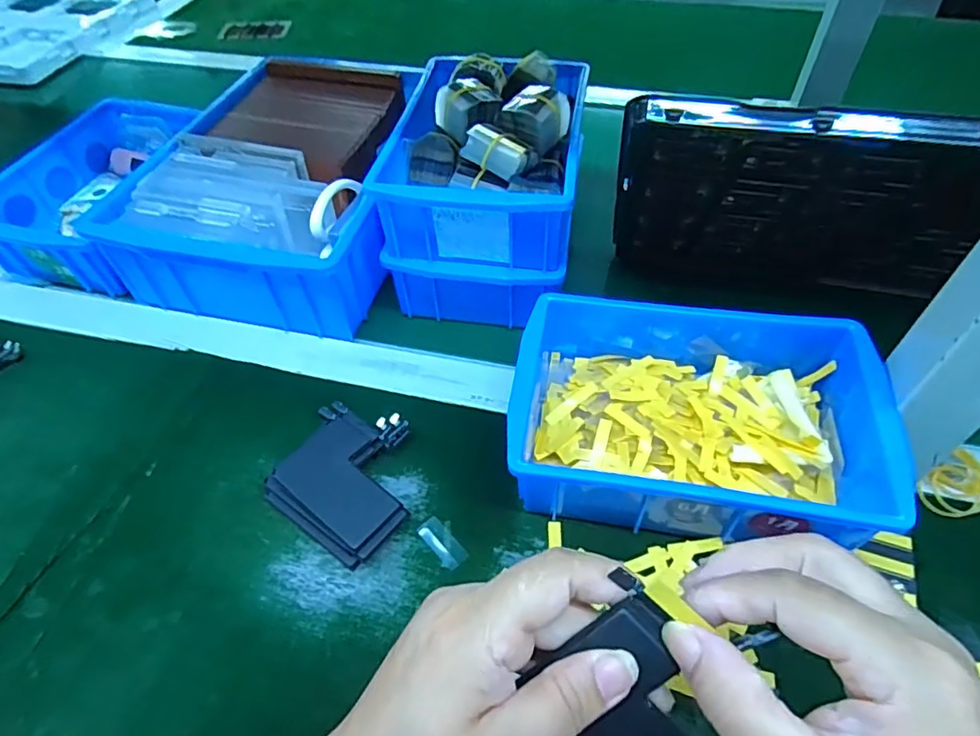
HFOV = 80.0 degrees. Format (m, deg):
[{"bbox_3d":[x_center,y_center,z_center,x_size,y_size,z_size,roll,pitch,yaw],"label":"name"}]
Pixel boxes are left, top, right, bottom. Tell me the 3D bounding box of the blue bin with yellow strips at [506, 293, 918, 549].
[{"bbox_3d":[0.117,0.028,0.354,0.201,0.075,0.148,9,52,9],"label":"blue bin with yellow strips"}]

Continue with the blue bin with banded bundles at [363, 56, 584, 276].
[{"bbox_3d":[0.001,-0.162,0.435,0.129,0.078,0.184,7,51,7],"label":"blue bin with banded bundles"}]

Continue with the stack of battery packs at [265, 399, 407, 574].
[{"bbox_3d":[-0.084,0.065,0.360,0.087,0.023,0.086,23,55,19],"label":"stack of battery packs"}]

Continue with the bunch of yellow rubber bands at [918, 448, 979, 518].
[{"bbox_3d":[0.279,0.070,0.347,0.043,0.012,0.030,-32,57,-22],"label":"bunch of yellow rubber bands"}]

